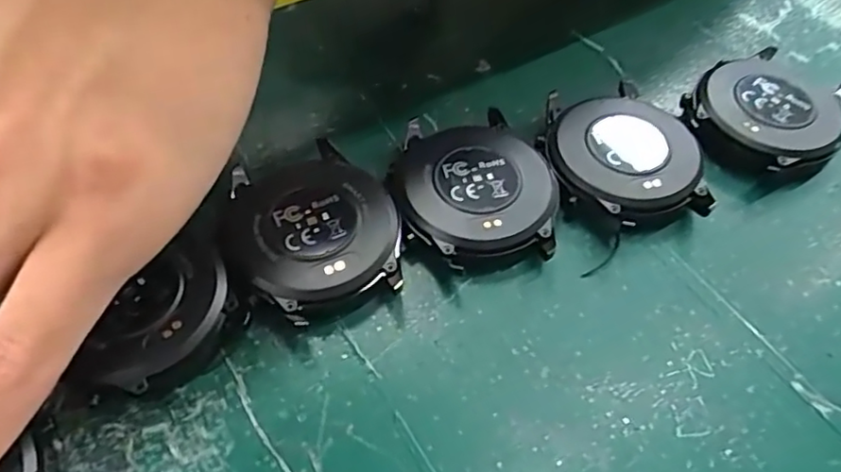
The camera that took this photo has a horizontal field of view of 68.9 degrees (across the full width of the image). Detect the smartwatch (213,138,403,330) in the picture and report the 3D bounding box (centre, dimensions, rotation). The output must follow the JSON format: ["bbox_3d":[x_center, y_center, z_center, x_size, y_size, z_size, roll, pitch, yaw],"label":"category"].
[{"bbox_3d":[-0.029,-0.001,0.162,0.044,0.012,0.047,-20,58,-15],"label":"smartwatch"}]

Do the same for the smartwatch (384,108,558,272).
[{"bbox_3d":[0.014,-0.014,0.172,0.043,0.011,0.049,-8,56,-7],"label":"smartwatch"}]

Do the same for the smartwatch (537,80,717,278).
[{"bbox_3d":[0.058,-0.022,0.179,0.043,0.012,0.054,-14,57,-11],"label":"smartwatch"}]

